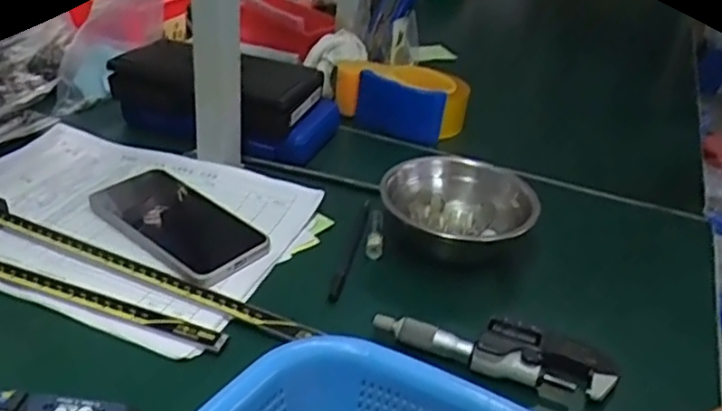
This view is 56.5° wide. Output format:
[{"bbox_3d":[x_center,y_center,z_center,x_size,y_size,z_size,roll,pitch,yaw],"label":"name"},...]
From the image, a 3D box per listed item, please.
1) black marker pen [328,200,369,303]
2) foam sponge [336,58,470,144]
[{"bbox_3d":[-0.007,0.034,0.557,0.009,0.010,0.132,12,32,7],"label":"black marker pen"},{"bbox_3d":[0.043,-0.120,0.752,0.138,0.061,0.069,24,36,25],"label":"foam sponge"}]

